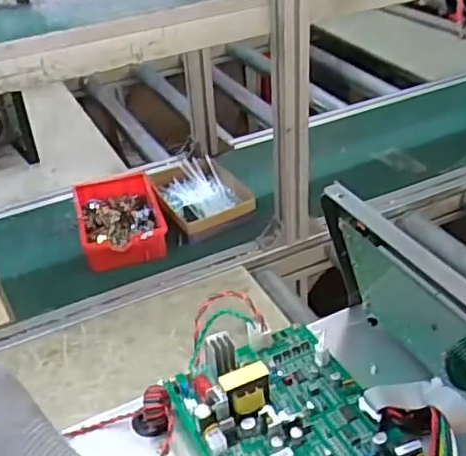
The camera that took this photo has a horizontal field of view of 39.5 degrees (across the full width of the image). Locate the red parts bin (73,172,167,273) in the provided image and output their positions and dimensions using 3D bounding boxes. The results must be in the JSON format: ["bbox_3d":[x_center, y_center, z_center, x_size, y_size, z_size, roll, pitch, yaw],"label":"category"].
[{"bbox_3d":[-0.191,-0.012,1.091,0.136,0.066,0.211,-13,36,-12],"label":"red parts bin"}]

